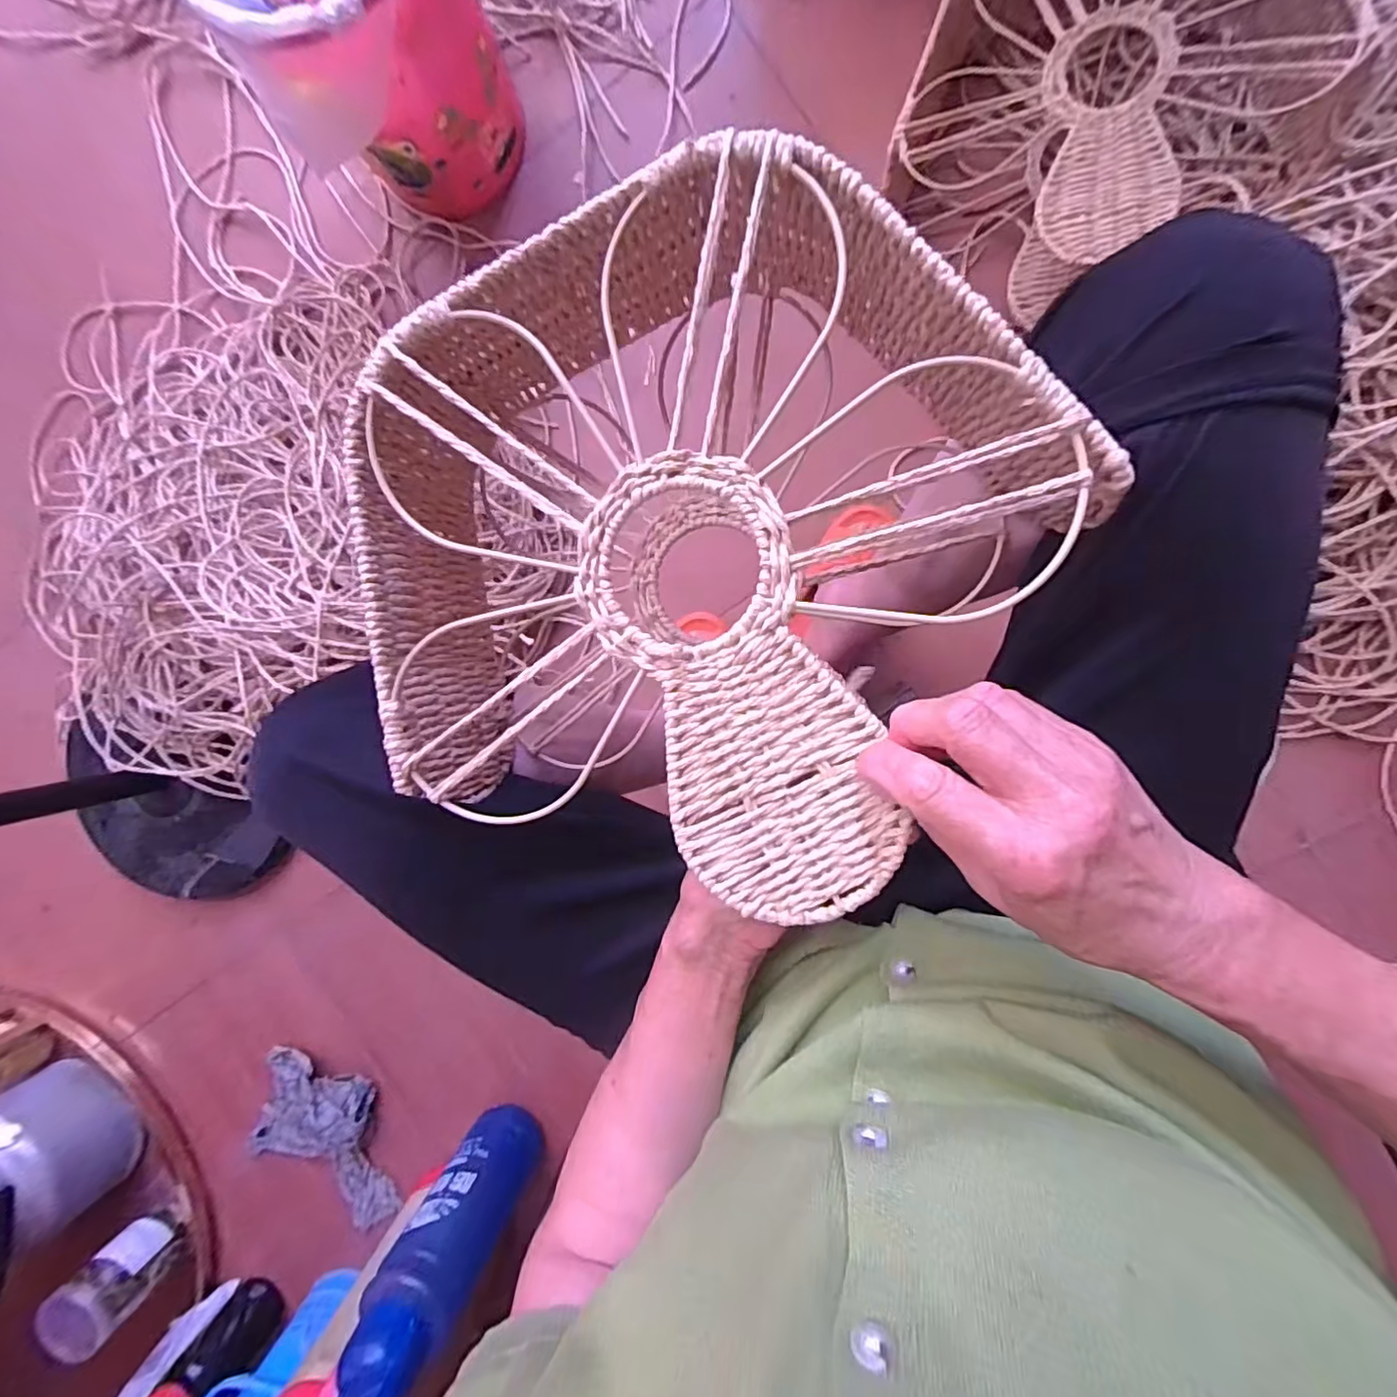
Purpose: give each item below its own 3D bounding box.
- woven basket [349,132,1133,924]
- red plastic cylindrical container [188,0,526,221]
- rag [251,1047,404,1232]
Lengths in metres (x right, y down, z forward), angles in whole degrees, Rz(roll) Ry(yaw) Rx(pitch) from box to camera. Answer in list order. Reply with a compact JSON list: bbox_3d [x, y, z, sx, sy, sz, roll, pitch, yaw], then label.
[{"bbox_3d":[-0.015,-0.072,0.335,0.322,0.115,0.352,1,96,8],"label":"woven basket"},{"bbox_3d":[-0.325,-0.687,0.618,0.227,0.275,0.218,1,96,8],"label":"red plastic cylindrical container"},{"bbox_3d":[-0.542,0.649,0.885,0.235,0.067,0.224,17,98,6],"label":"rag"}]

